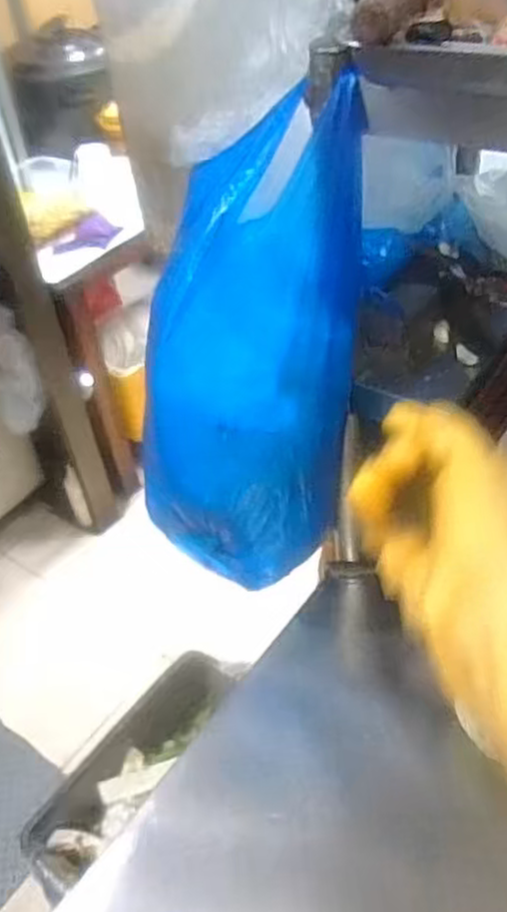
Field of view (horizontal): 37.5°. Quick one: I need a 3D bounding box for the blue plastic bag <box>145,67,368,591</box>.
[{"bbox_3d":[-0.005,-0.082,0.709,0.203,0.430,0.166,10,45,17],"label":"blue plastic bag"}]

